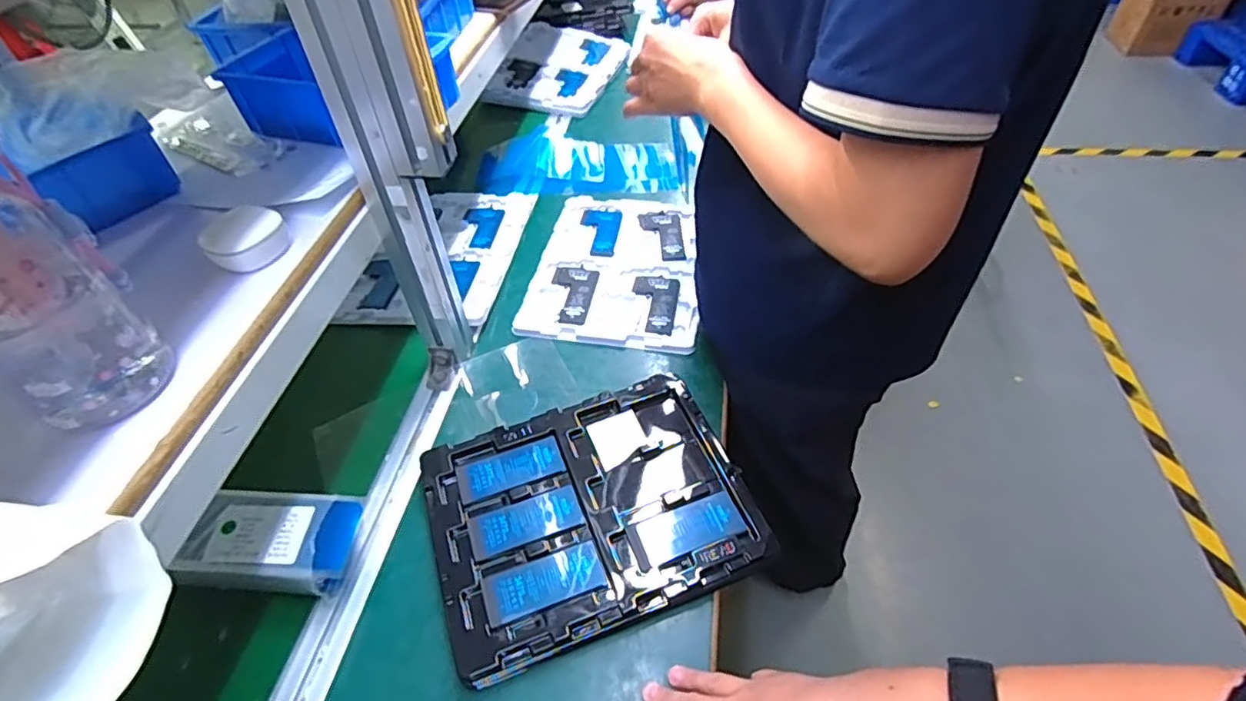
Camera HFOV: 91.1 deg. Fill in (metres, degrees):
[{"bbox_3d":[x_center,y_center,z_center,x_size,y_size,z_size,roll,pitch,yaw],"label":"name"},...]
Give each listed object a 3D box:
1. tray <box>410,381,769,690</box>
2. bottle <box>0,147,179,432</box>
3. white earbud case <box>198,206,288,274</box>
[{"bbox_3d":[-0.031,0.144,0.568,0.278,0.021,0.223,-18,49,-13],"label":"tray"},{"bbox_3d":[-0.334,-0.044,0.331,0.068,0.182,0.080,33,57,29],"label":"bottle"},{"bbox_3d":[-0.294,-0.087,0.476,0.057,0.025,0.050,-36,55,-26],"label":"white earbud case"}]

